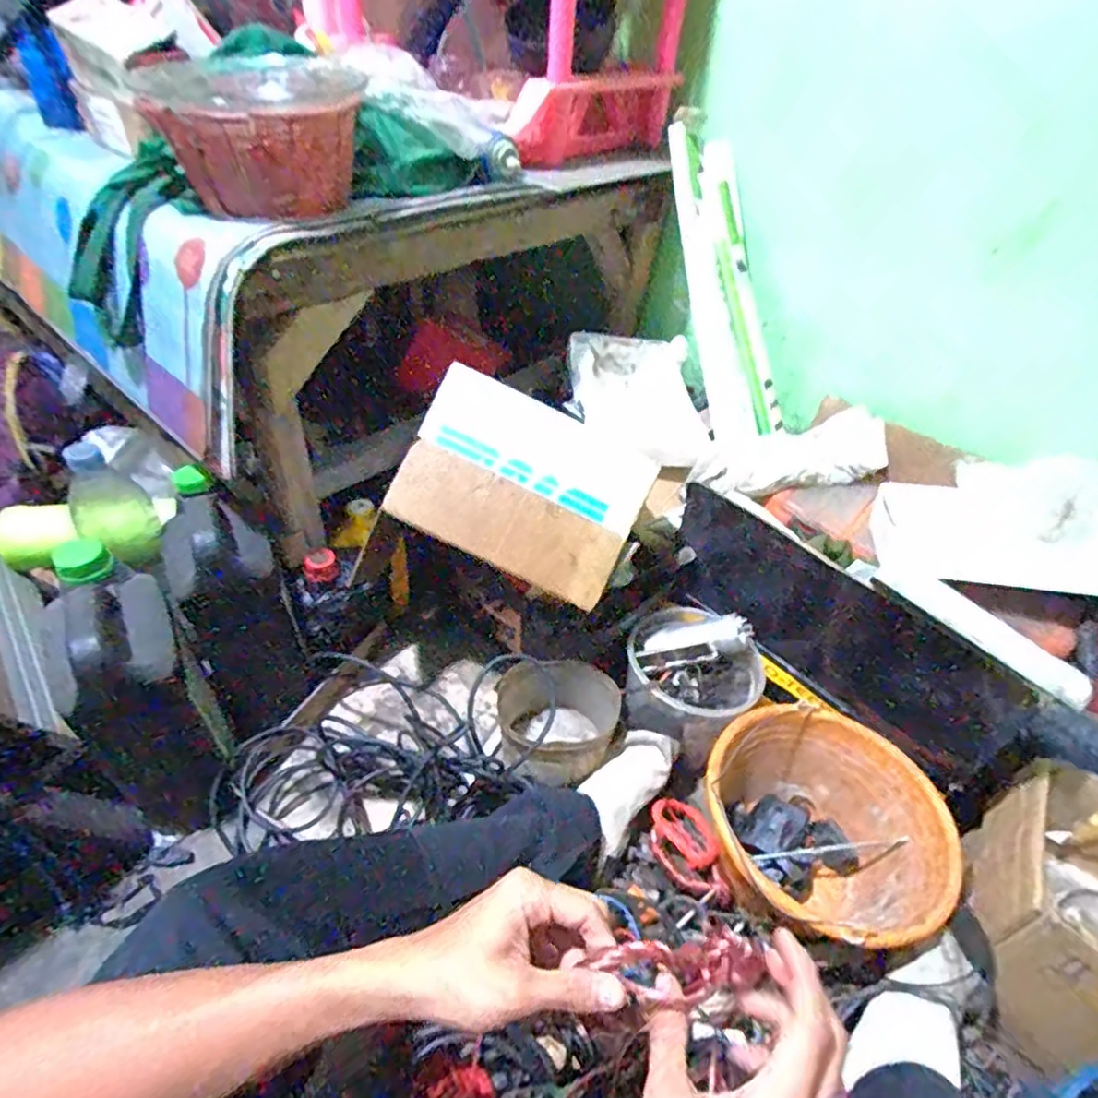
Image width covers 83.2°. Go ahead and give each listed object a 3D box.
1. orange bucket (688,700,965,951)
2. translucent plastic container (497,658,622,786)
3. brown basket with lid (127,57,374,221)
[{"bbox_3d":[0.315,0.334,0.725,0.215,0.174,0.247,-13,45,-18],"label":"orange bucket"},{"bbox_3d":[0.013,0.232,0.827,0.159,0.105,0.156,3,43,-2],"label":"translucent plastic container"},{"bbox_3d":[-0.300,-0.426,0.644,0.168,0.120,0.215,-29,53,-32],"label":"brown basket with lid"}]

